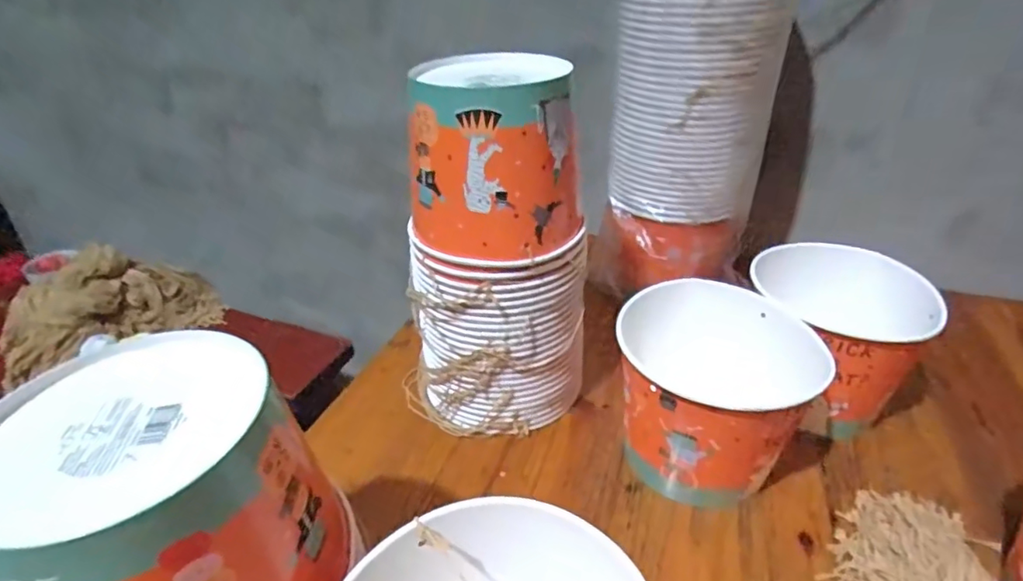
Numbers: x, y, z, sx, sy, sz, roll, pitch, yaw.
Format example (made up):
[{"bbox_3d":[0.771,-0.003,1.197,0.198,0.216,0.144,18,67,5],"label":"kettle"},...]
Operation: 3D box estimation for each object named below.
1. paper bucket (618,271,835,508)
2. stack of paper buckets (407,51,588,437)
[{"bbox_3d":[0.173,0.089,0.492,0.149,0.139,0.158,0,32,0],"label":"paper bucket"},{"bbox_3d":[-0.015,-0.025,0.511,0.148,0.328,0.133,-19,37,-27],"label":"stack of paper buckets"}]

